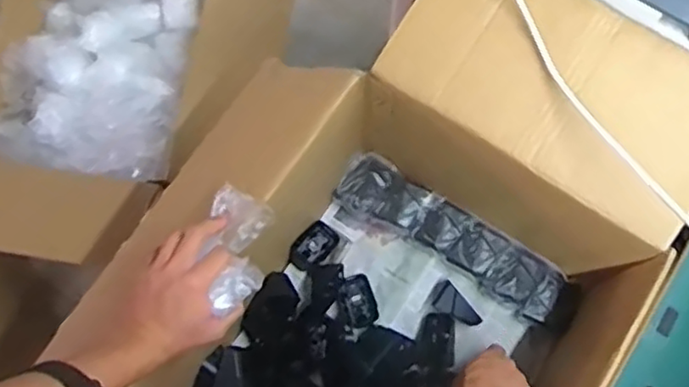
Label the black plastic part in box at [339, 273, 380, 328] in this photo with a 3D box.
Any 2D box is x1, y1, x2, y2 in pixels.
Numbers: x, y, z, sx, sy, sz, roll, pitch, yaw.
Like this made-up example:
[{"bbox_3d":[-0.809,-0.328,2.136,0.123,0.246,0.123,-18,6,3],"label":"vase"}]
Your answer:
[{"bbox_3d":[0.020,0.147,0.931,0.043,0.022,0.069,-21,75,-5],"label":"black plastic part in box"}]

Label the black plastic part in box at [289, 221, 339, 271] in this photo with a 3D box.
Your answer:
[{"bbox_3d":[-0.043,0.075,0.950,0.046,0.024,0.071,43,60,4],"label":"black plastic part in box"}]

